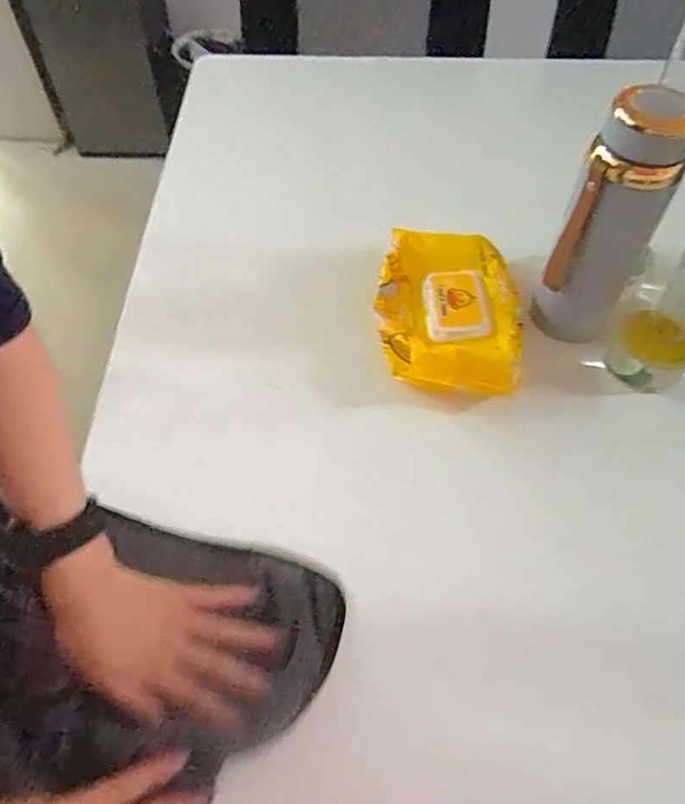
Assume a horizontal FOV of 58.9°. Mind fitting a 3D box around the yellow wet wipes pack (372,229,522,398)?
[{"bbox_3d":[0.109,-0.097,0.639,0.145,0.049,0.204,7,55,5],"label":"yellow wet wipes pack"}]

